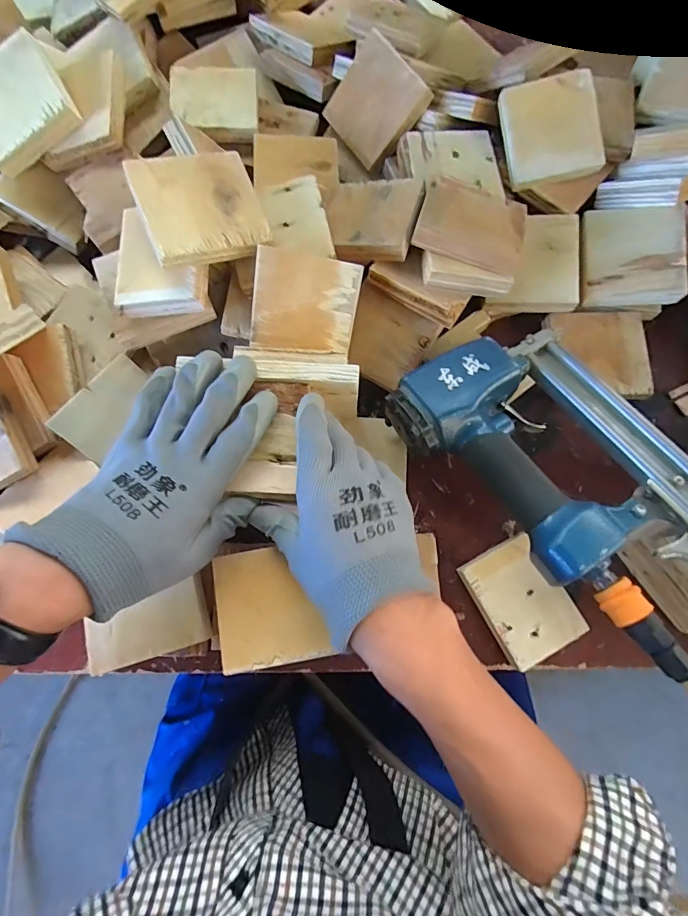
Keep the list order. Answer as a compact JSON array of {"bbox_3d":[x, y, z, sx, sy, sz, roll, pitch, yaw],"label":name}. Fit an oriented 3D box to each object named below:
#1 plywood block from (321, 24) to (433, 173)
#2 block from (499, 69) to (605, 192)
[{"bbox_3d":[0.030,-0.362,0.423,0.084,0.012,0.098,-42,78,36],"label":"plywood block"},{"bbox_3d":[0.195,-0.307,0.387,0.082,0.015,0.086,-9,100,7],"label":"block"}]

